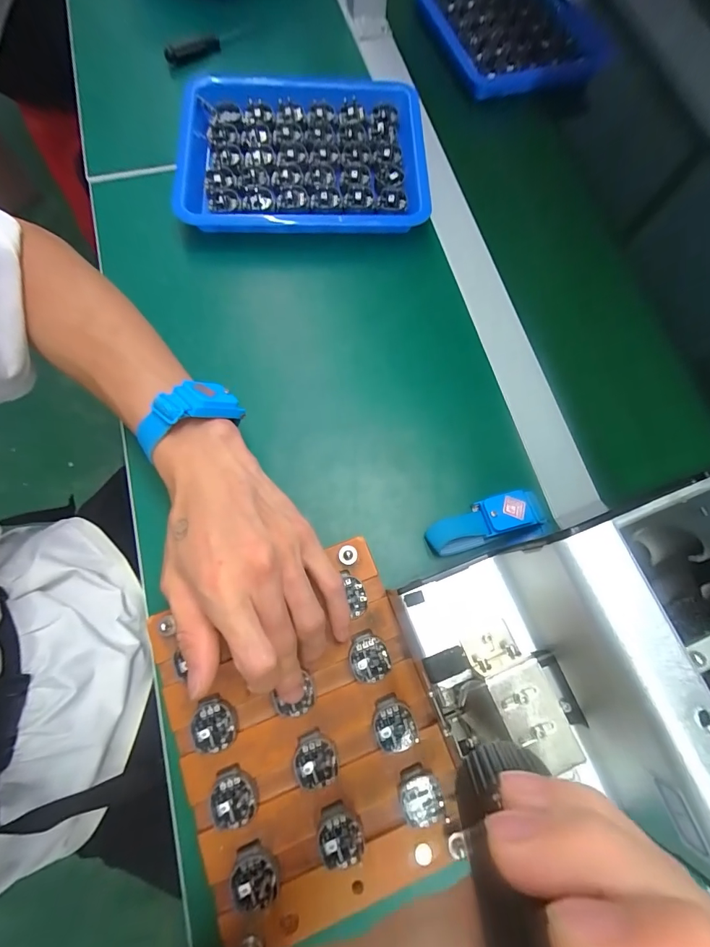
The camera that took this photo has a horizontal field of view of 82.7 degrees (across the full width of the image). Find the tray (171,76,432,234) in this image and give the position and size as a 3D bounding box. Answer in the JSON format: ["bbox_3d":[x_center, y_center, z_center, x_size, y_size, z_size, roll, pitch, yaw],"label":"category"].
[{"bbox_3d":[-0.049,-0.280,0.358,0.220,0.027,0.163,0,73,-2],"label":"tray"}]

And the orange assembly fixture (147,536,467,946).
[{"bbox_3d":[-0.028,0.152,0.238,0.146,0.013,0.181,-20,75,-8],"label":"orange assembly fixture"}]

